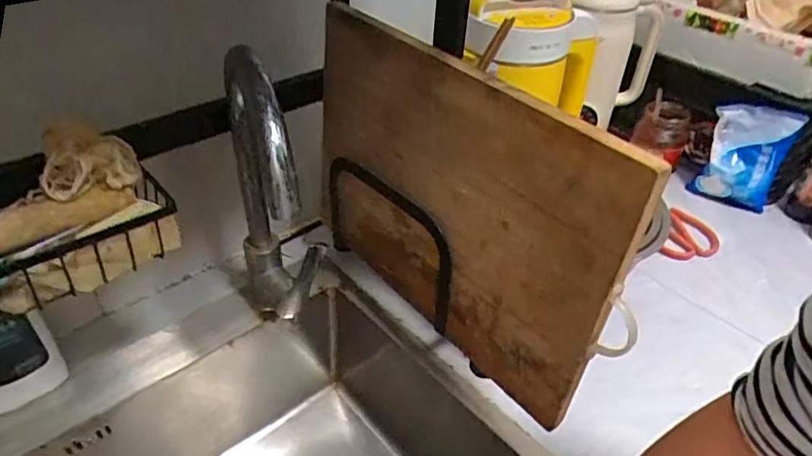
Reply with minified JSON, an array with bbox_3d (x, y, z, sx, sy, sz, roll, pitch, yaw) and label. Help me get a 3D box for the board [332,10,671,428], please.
[{"bbox_3d":[0.025,-0.019,0.530,0.024,0.275,0.362,-23,45,-34],"label":"board"}]

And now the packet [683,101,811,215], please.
[{"bbox_3d":[0.514,-0.109,0.865,0.109,0.150,0.029,17,18,12],"label":"packet"}]

